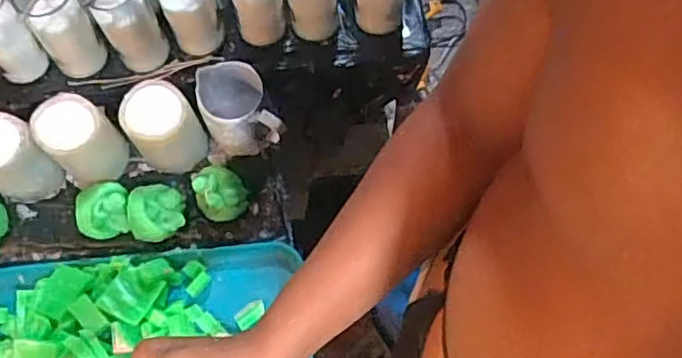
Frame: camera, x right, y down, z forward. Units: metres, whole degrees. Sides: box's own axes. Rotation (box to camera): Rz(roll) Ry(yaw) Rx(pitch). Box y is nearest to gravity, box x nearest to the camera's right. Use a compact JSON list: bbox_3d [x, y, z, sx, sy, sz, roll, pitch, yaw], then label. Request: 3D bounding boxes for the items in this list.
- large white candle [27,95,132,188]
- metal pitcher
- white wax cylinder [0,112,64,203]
[{"bbox_3d":[-0.329,-0.049,0.773,0.080,0.102,0.084,0,70,0],"label":"large white candle"},{"bbox_3d":[-0.129,-0.088,0.790,0.106,0.094,0.091,-10,71,-4],"label":"metal pitcher"},{"bbox_3d":[-0.407,-0.025,0.766,0.075,0.112,0.071,0,70,0],"label":"white wax cylinder"}]

